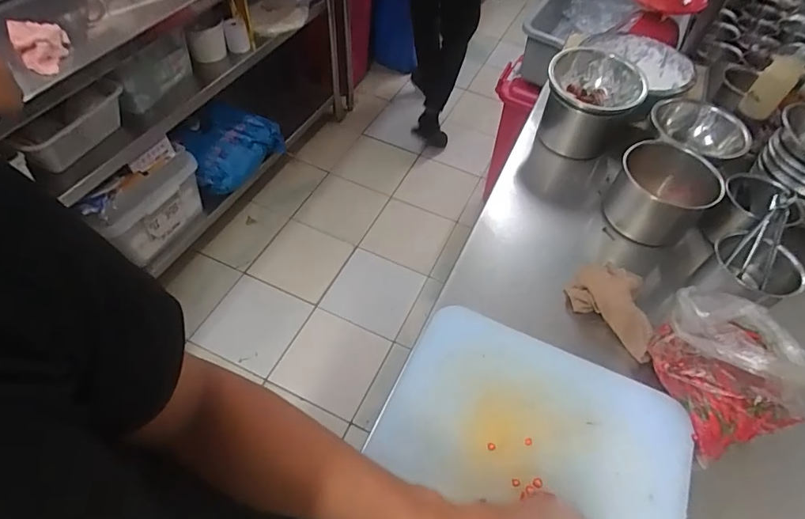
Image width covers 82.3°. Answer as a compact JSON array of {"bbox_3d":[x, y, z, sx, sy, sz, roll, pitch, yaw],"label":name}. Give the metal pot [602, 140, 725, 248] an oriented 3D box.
[{"bbox_3d":[0.426,-0.109,0.769,0.141,0.117,0.117,35,58,19],"label":"metal pot"}]

